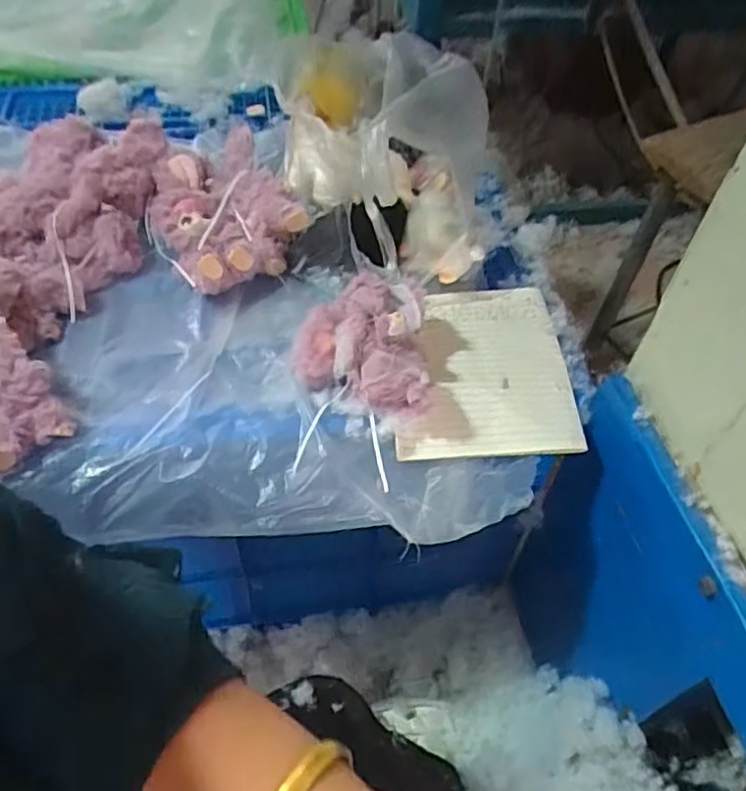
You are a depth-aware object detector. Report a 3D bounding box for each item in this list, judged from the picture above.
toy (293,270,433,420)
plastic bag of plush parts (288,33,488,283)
[{"bbox_3d":[-0.012,-0.046,0.606,0.116,0.070,0.124,-1,51,-5],"label":"toy"},{"bbox_3d":[0.020,-0.269,0.742,0.207,0.165,0.299,6,51,1],"label":"plastic bag of plush parts"}]

